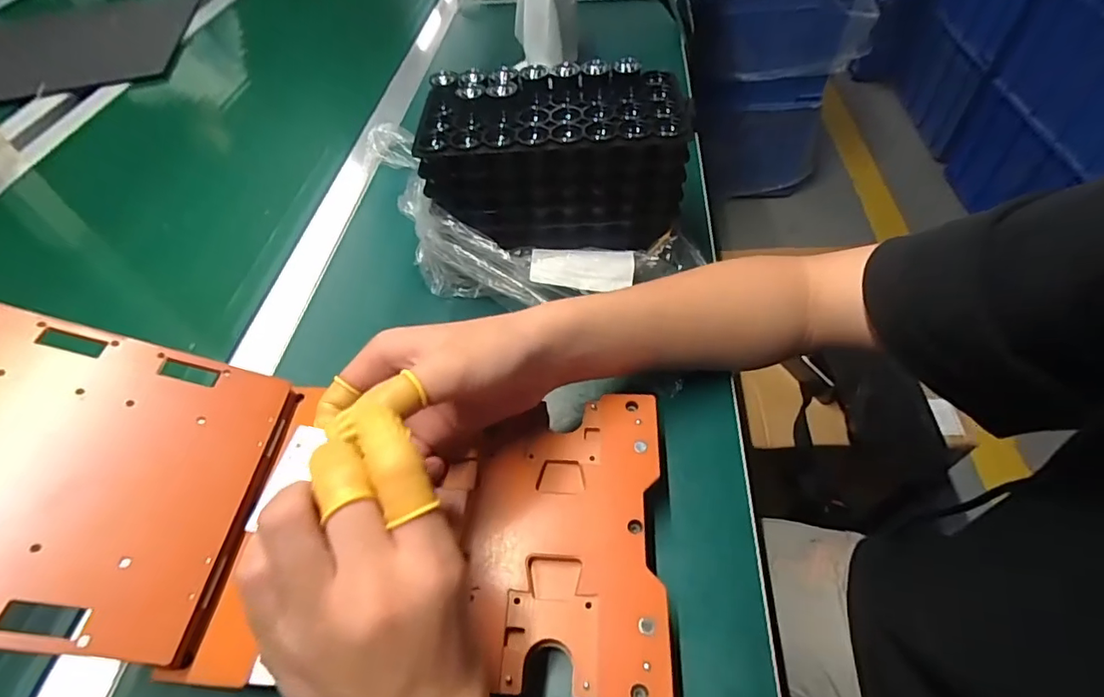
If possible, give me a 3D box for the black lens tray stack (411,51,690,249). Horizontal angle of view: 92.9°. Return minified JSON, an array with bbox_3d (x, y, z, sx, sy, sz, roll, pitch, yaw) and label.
[{"bbox_3d":[0.005,-0.145,0.419,0.189,0.121,0.086,-1,52,4],"label":"black lens tray stack"}]

